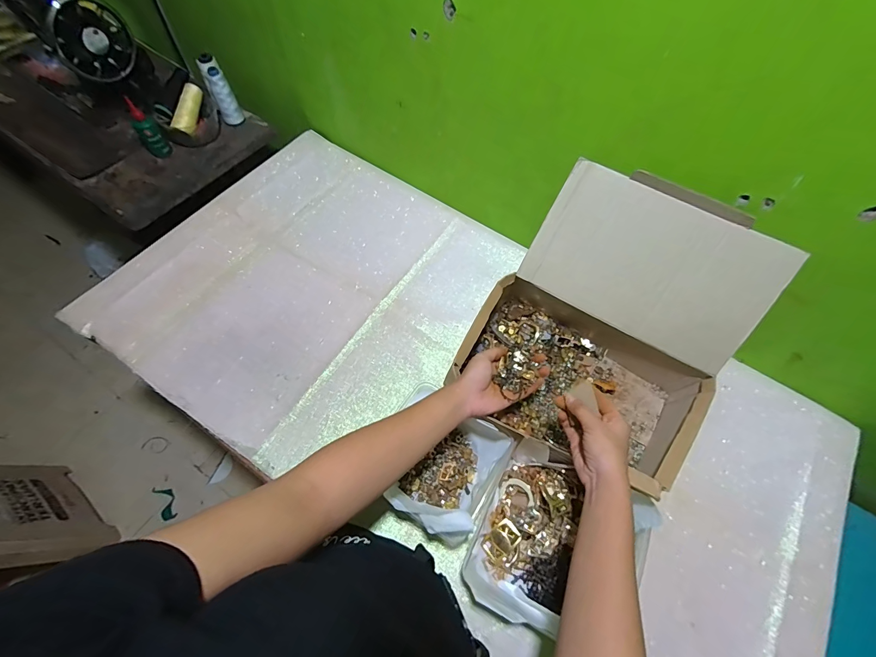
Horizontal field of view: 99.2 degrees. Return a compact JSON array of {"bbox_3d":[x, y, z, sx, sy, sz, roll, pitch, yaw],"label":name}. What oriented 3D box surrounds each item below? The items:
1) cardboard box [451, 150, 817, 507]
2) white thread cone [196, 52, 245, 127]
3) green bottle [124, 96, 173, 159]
[{"bbox_3d":[0.243,0.001,0.537,0.322,0.242,0.336,32,66,13],"label":"cardboard box"},{"bbox_3d":[-0.482,-0.526,0.831,0.044,0.137,0.051,-29,44,-16],"label":"white thread cone"},{"bbox_3d":[-0.597,-0.406,0.771,0.044,0.106,0.041,-37,70,-19],"label":"green bottle"}]

